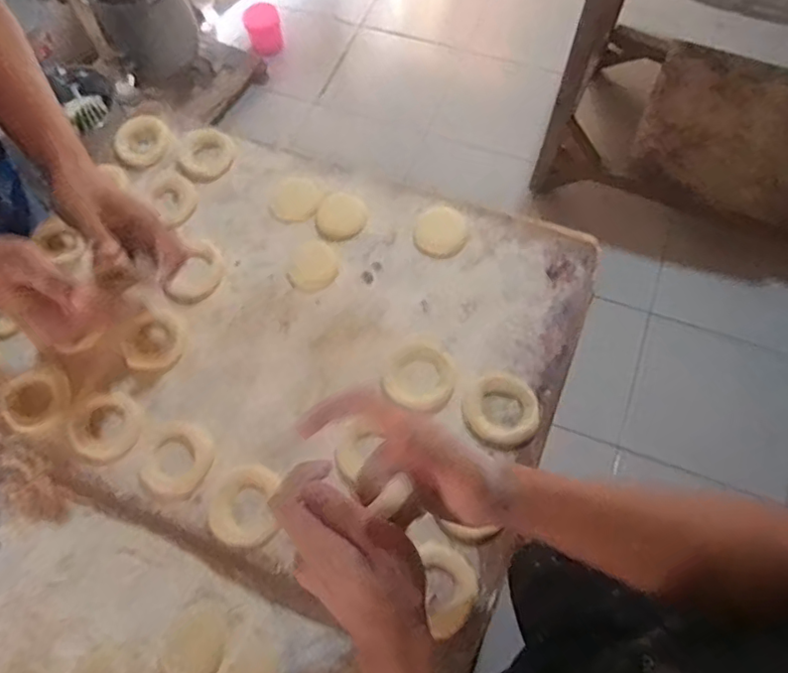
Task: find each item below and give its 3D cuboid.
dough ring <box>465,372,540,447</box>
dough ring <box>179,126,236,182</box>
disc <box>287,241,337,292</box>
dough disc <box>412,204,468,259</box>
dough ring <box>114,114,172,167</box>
[{"bbox_3d":[0.099,0.067,0.543,0.063,0.009,0.066,-1,66,2],"label":"dough ring"},{"bbox_3d":[-0.218,-0.215,0.691,0.064,0.010,0.069,-1,66,2],"label":"dough ring"},{"bbox_3d":[-0.086,-0.075,0.624,0.053,0.004,0.059,-32,68,-12],"label":"disc"},{"bbox_3d":[0.051,-0.113,0.632,0.057,0.006,0.060,-1,66,2],"label":"dough disc"},{"bbox_3d":[-0.297,-0.232,0.696,0.063,0.026,0.052,-27,67,-10],"label":"dough ring"}]

